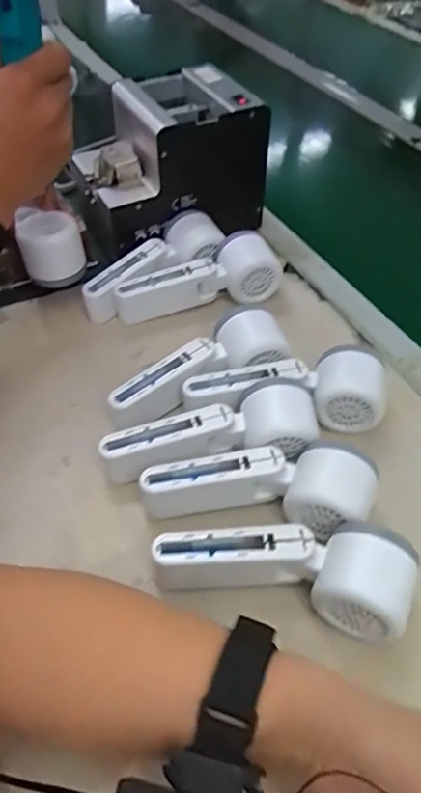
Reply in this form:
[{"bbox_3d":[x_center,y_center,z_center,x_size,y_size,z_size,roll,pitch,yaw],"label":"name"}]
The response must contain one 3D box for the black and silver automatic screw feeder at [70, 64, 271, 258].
[{"bbox_3d":[-0.046,-0.250,0.597,0.181,0.153,0.123,-21,53,-19],"label":"black and silver automatic screw feeder"}]

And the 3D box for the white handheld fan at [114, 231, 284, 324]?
[{"bbox_3d":[-0.013,-0.114,0.546,0.164,0.051,0.053,-17,52,-16],"label":"white handheld fan"}]

